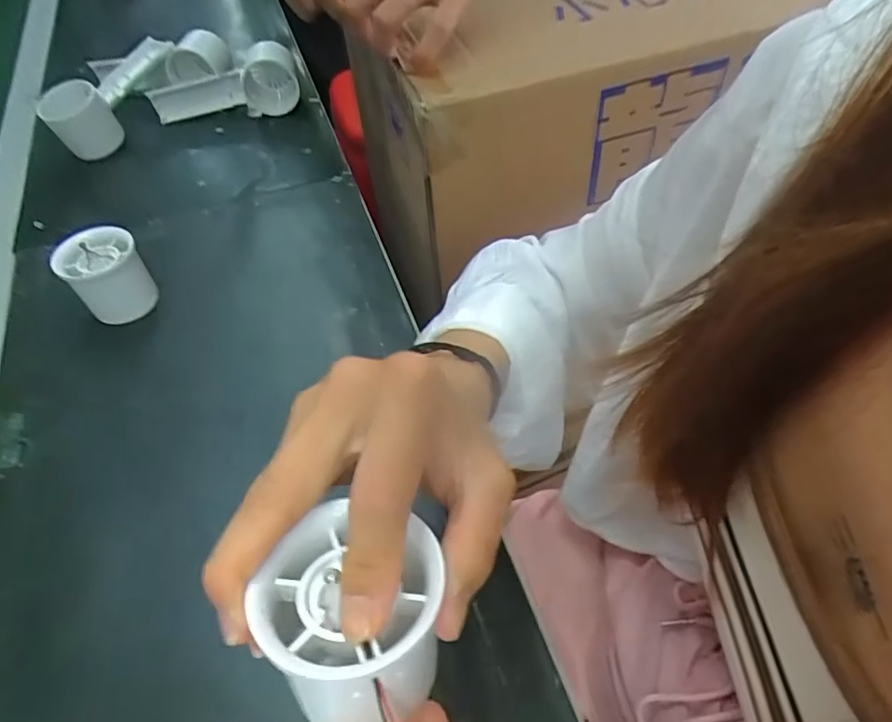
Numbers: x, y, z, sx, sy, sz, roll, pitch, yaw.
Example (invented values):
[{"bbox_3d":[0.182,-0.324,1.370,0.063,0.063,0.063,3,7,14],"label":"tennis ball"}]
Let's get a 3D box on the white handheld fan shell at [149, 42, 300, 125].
[{"bbox_3d":[-0.239,-0.296,0.632,0.169,0.062,0.038,-8,52,13],"label":"white handheld fan shell"}]

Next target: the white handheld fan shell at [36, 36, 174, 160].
[{"bbox_3d":[-0.336,-0.270,0.595,0.046,0.064,0.153,19,56,16],"label":"white handheld fan shell"}]

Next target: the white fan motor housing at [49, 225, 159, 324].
[{"bbox_3d":[-0.258,-0.064,0.445,0.053,0.058,0.053,-33,58,-20],"label":"white fan motor housing"}]

